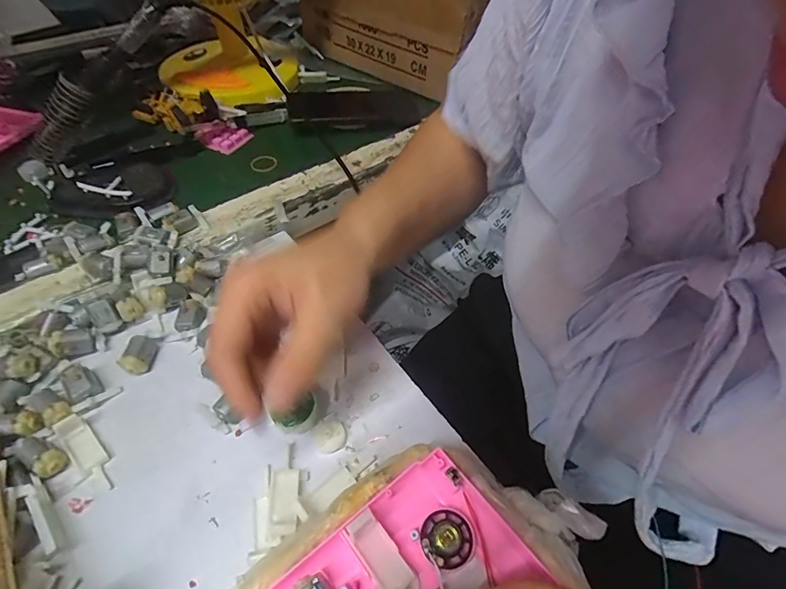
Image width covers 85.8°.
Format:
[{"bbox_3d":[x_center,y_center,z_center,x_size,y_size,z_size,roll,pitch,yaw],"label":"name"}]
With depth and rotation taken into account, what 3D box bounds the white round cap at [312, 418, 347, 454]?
[{"bbox_3d":[-0.045,0.100,0.300,0.022,0.007,0.024,1,52,-1],"label":"white round cap"}]

